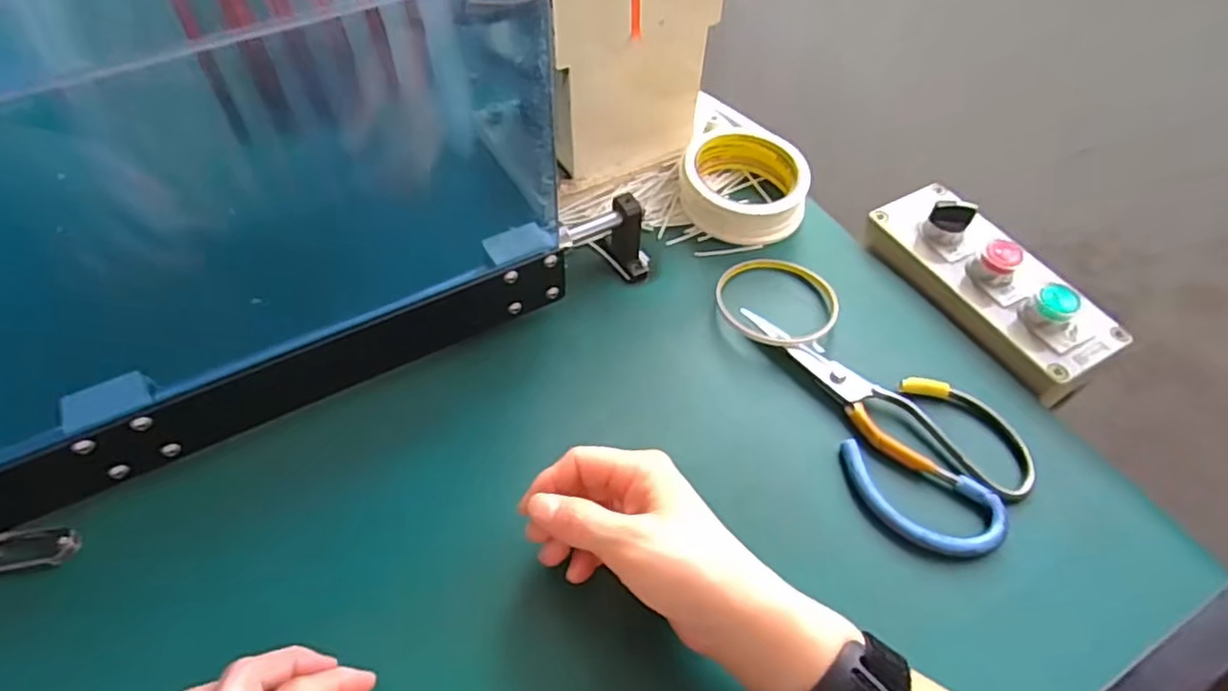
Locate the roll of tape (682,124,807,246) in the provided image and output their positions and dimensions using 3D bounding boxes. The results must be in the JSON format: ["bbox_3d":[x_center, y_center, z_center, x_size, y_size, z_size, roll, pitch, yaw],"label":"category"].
[{"bbox_3d":[0.099,-0.123,0.515,0.094,0.035,0.097,1,54,-1],"label":"roll of tape"}]

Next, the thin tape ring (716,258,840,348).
[{"bbox_3d":[0.109,-0.030,0.463,0.073,0.013,0.081,-36,62,-24],"label":"thin tape ring"}]

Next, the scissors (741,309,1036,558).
[{"bbox_3d":[0.168,0.035,0.416,0.102,0.008,0.186,-23,58,-17],"label":"scissors"}]

